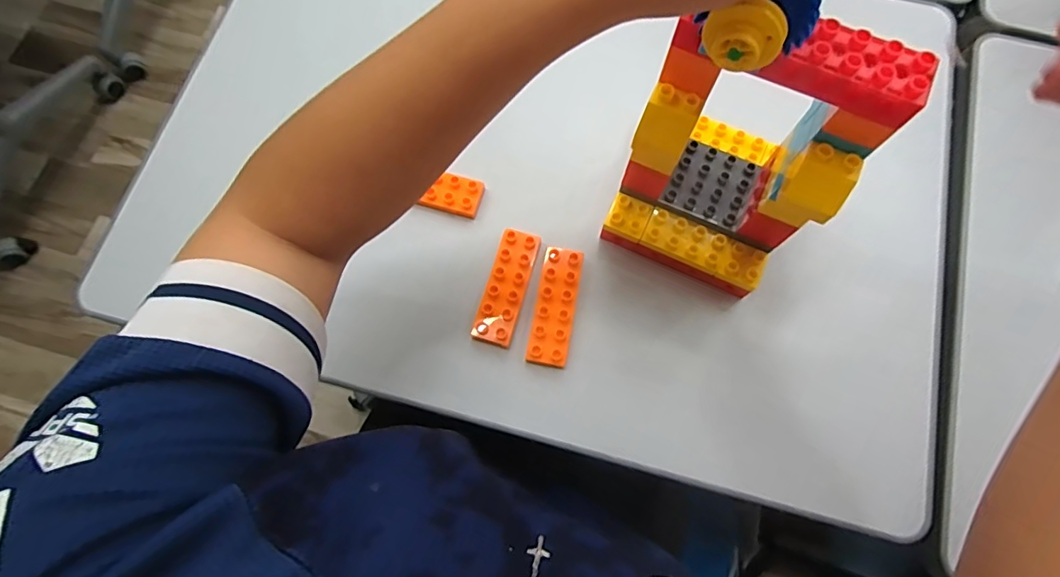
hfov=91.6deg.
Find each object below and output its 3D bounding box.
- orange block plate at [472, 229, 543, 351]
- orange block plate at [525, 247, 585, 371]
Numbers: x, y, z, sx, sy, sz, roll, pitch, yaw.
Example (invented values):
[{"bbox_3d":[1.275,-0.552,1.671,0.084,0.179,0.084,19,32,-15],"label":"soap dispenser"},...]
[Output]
[{"bbox_3d":[-0.019,-0.001,0.422,0.032,0.013,0.094,16,74,5],"label":"orange block plate"},{"bbox_3d":[0.021,0.015,0.418,0.032,0.015,0.094,10,74,4],"label":"orange block plate"}]

